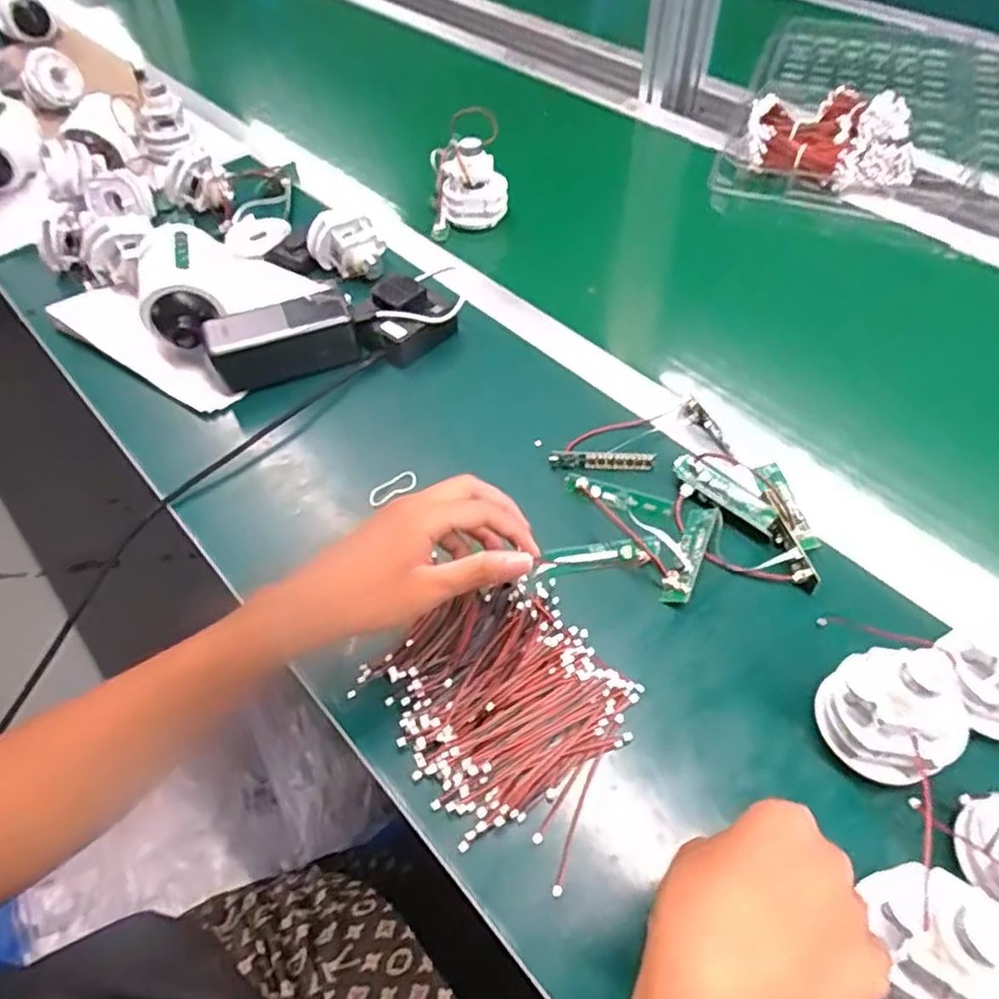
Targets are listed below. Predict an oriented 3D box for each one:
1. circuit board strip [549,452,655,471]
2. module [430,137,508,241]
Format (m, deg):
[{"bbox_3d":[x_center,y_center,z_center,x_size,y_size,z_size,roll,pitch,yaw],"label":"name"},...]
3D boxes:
[{"bbox_3d":[0.082,-0.031,0.545,0.081,0.014,0.004,1,13,4],"label":"circuit board strip"},{"bbox_3d":[-0.034,-0.338,0.740,0.082,0.085,0.054,-7,53,-2],"label":"module"}]

